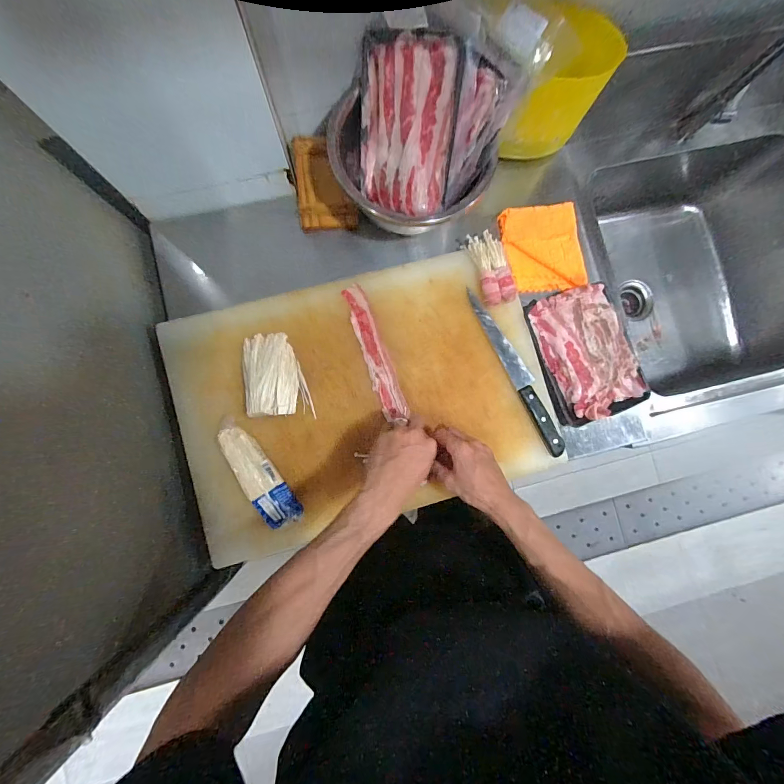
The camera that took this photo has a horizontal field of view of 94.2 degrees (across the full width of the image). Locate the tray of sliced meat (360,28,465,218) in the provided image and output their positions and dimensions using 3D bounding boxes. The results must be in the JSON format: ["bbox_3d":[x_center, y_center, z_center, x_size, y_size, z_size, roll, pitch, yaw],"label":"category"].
[{"bbox_3d":[0.015,-0.389,0.544,0.160,0.212,0.023,25,43,20],"label":"tray of sliced meat"}]

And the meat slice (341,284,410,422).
[{"bbox_3d":[-0.028,-0.064,0.595,0.038,0.010,0.230,-20,86,-5],"label":"meat slice"}]

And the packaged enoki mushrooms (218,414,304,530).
[{"bbox_3d":[-0.207,0.122,0.558,0.054,0.027,0.188,-34,87,-6],"label":"packaged enoki mushrooms"}]

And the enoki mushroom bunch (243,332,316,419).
[{"bbox_3d":[-0.181,-0.028,0.569,0.090,0.035,0.128,-9,85,-4],"label":"enoki mushroom bunch"}]

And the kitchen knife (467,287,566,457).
[{"bbox_3d":[0.209,-0.037,0.607,0.036,0.021,0.299,-27,86,-5],"label":"kitchen knife"}]

